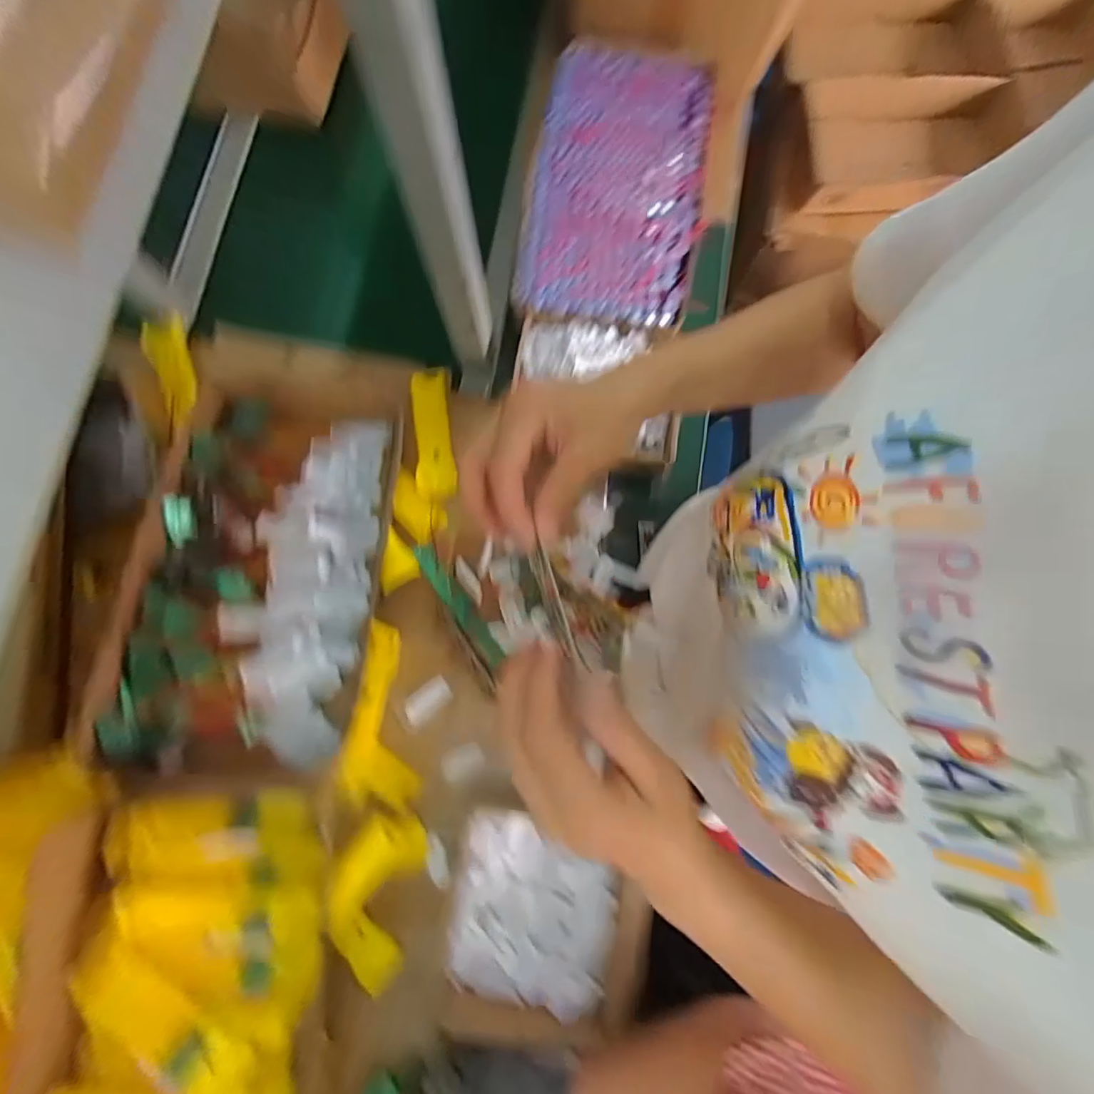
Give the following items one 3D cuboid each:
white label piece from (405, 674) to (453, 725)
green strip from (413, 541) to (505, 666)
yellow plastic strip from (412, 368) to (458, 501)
[{"bbox_3d":[-0.146,0.188,0.621,0.060,0.007,0.032,-39,82,-6],"label":"white label piece"},{"bbox_3d":[-0.111,0.071,0.638,0.025,0.013,0.176,-36,81,-6],"label":"green strip"},{"bbox_3d":[-0.150,-0.151,0.679,0.052,0.005,0.174,-2,87,-21],"label":"yellow plastic strip"}]

